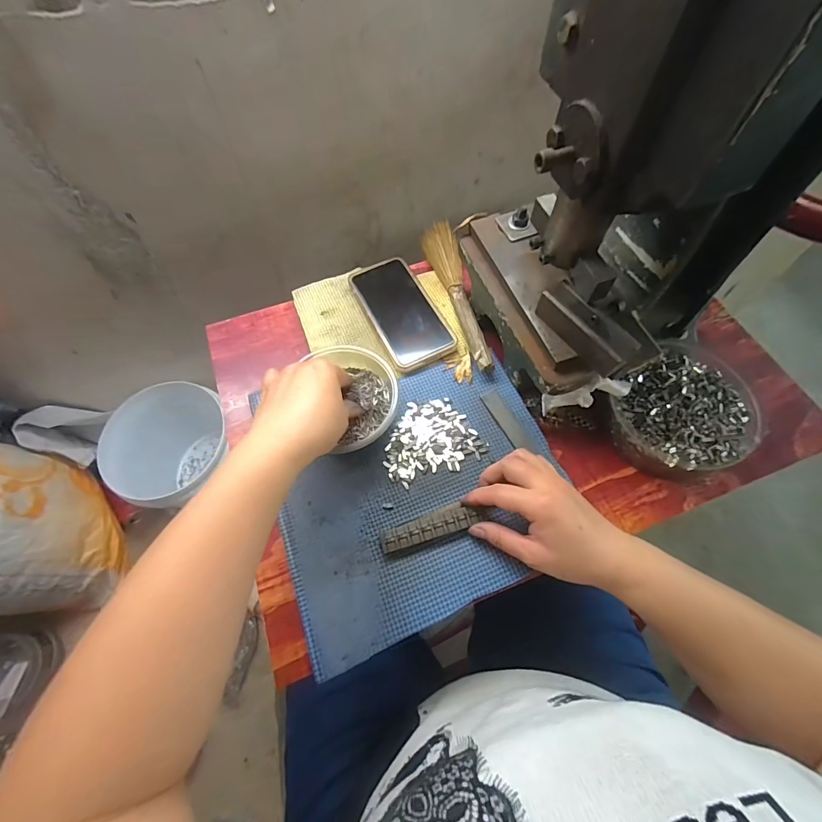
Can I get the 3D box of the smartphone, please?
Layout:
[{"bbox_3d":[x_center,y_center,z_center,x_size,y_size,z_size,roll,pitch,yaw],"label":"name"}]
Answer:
[{"bbox_3d":[-0.012,-0.120,0.466,0.076,0.011,0.156,-25,66,-11],"label":"smartphone"}]

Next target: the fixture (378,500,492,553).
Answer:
[{"bbox_3d":[0.021,0.105,0.363,0.099,0.007,0.024,-16,65,-7],"label":"fixture"}]

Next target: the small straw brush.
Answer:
[{"bbox_3d":[0.057,-0.147,0.471,0.037,0.020,0.230,-12,65,-5],"label":"small straw brush"}]

